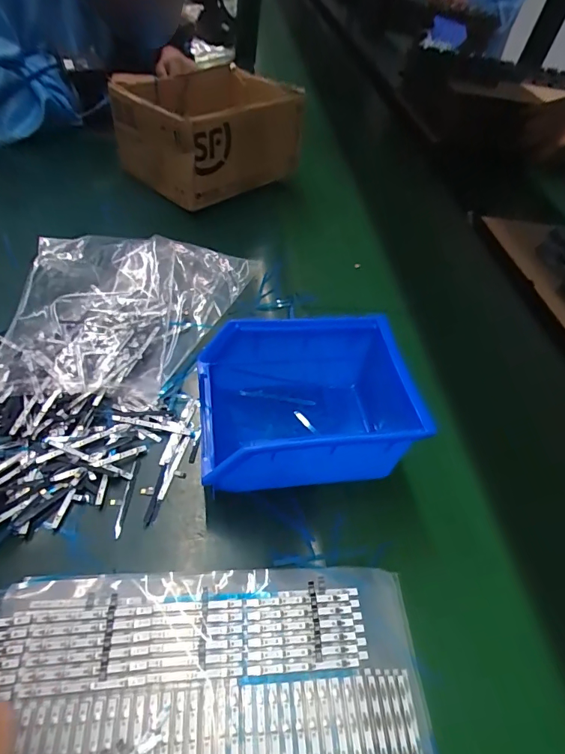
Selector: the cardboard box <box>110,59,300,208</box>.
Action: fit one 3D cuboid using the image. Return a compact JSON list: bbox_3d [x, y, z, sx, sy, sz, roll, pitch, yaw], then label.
[{"bbox_3d":[-0.092,-0.330,0.573,0.218,0.096,0.179,-33,61,-31],"label":"cardboard box"}]

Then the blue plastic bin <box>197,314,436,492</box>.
[{"bbox_3d":[0.012,0.020,0.306,0.138,0.068,0.103,-3,49,-10],"label":"blue plastic bin"}]

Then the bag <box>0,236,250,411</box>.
[{"bbox_3d":[-0.136,-0.059,0.381,0.193,0.037,0.222,9,48,-3],"label":"bag"}]

